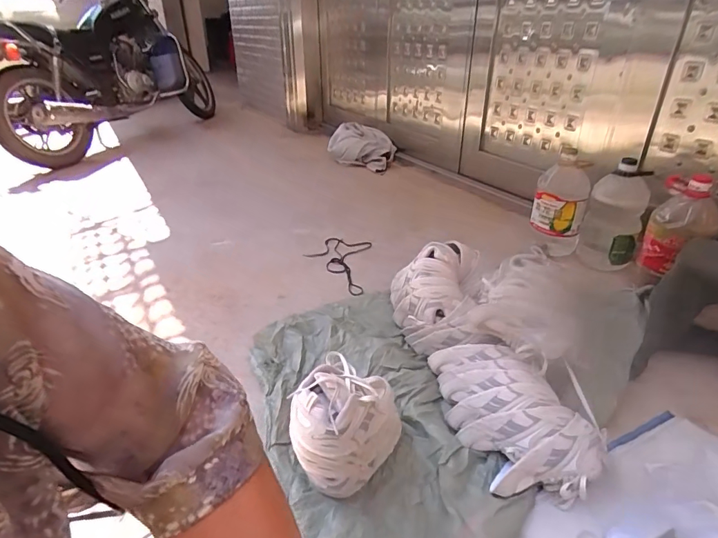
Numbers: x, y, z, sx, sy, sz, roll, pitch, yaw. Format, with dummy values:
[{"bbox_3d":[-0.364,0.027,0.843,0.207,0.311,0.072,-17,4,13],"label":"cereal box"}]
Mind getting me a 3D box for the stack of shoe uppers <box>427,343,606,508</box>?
[{"bbox_3d":[0.281,0.273,0.870,0.194,0.124,0.361,-14,32,-22],"label":"stack of shoe uppers"}]

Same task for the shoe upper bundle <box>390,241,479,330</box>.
[{"bbox_3d":[0.187,0.048,1.177,0.221,0.174,0.300,9,31,16],"label":"shoe upper bundle"}]

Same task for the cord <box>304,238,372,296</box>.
[{"bbox_3d":[-0.018,-0.025,1.485,0.210,0.032,0.351,-19,35,-29],"label":"cord"}]

